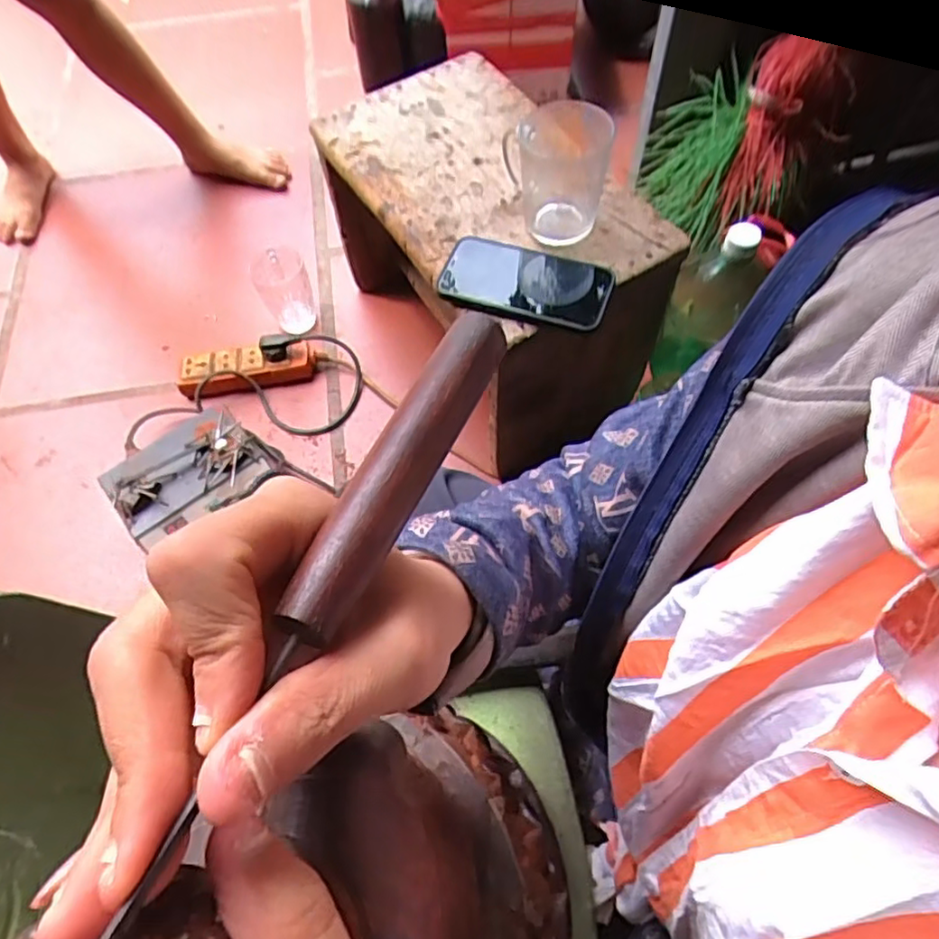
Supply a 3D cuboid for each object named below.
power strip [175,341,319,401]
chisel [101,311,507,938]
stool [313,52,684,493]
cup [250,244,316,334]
[{"bbox_3d":[-0.318,-0.140,0.907,0.192,0.047,0.051,-6,62,-1],"label":"power strip"},{"bbox_3d":[-0.031,0.021,0.157,0.020,0.012,0.181,21,56,10],"label":"chisel"},{"bbox_3d":[0.024,-0.245,0.797,0.240,0.310,0.387,-30,65,-13],"label":"stool"},{"bbox_3d":[-0.274,-0.265,0.942,0.075,0.118,0.071,-16,63,-7],"label":"cup"}]

